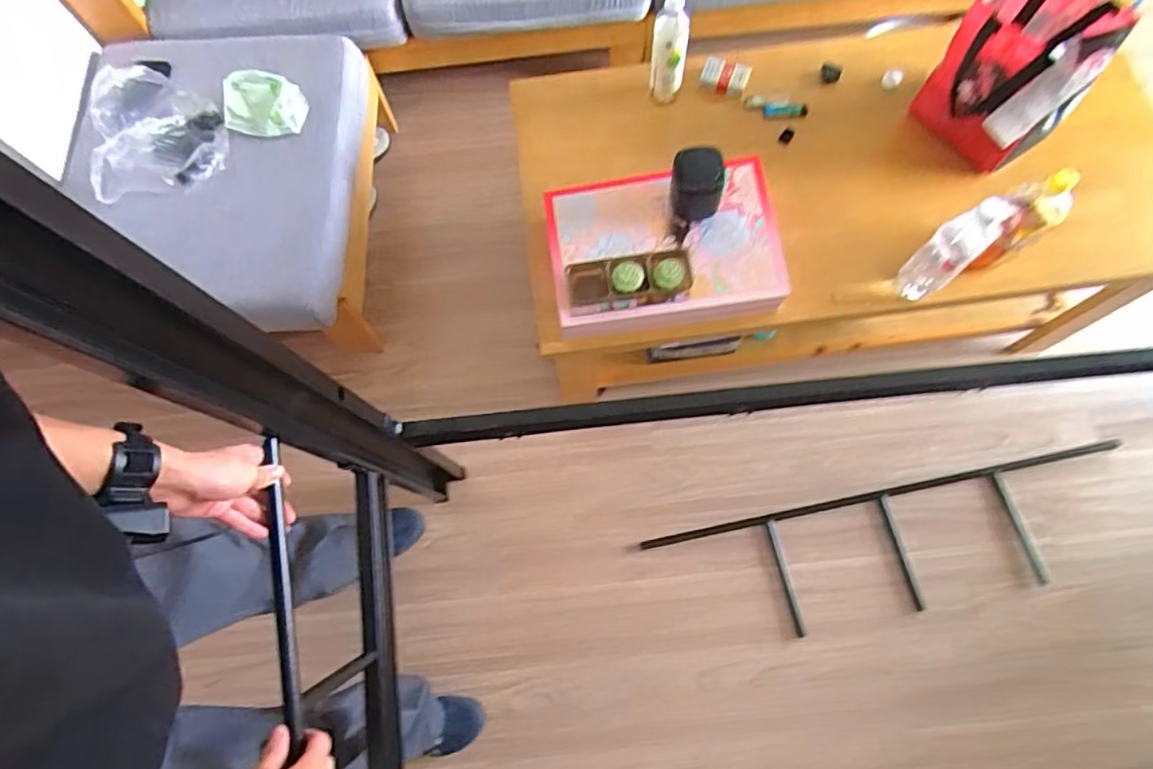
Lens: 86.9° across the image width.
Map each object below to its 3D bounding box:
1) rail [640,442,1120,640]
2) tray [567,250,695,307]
[{"bbox_3d":[0.713,0.363,1.344,1.081,0.023,0.254,-11,70,-3],"label":"rail"},{"bbox_3d":[0.087,-0.171,0.982,0.201,0.033,0.072,-9,71,0],"label":"tray"}]

